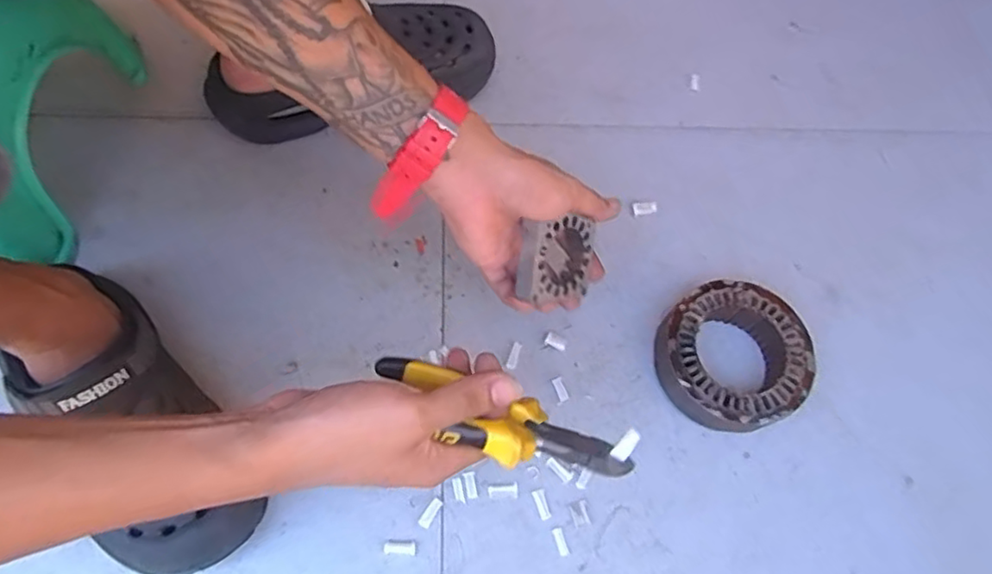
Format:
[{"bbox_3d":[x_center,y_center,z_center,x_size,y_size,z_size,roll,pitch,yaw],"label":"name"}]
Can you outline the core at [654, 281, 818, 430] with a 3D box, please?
[{"bbox_3d":[0.197,0.058,0.530,0.116,0.045,0.117,1,67,-2],"label":"core"}]

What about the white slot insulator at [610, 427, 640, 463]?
[{"bbox_3d":[0.074,0.090,0.360,0.008,0.004,0.020,36,95,12],"label":"white slot insulator"}]

